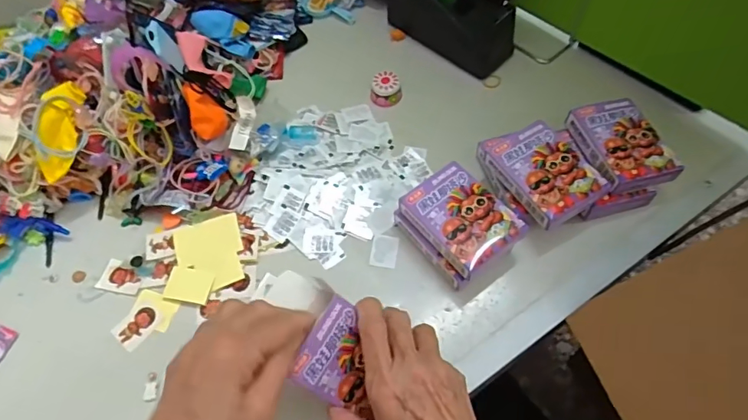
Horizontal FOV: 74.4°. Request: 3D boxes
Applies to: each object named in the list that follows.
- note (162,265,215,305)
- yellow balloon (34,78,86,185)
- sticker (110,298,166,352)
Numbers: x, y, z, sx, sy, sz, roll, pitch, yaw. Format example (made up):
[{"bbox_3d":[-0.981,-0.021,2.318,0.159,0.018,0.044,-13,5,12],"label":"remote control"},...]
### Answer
[{"bbox_3d":[-0.167,0.067,0.444,0.042,0.004,0.029,11,63,7],"label":"note"},{"bbox_3d":[-0.286,-0.073,0.454,0.037,0.025,0.093,4,83,3],"label":"yellow balloon"},{"bbox_3d":[-0.207,0.099,0.431,0.029,0.004,0.041,31,67,17],"label":"sticker"}]

